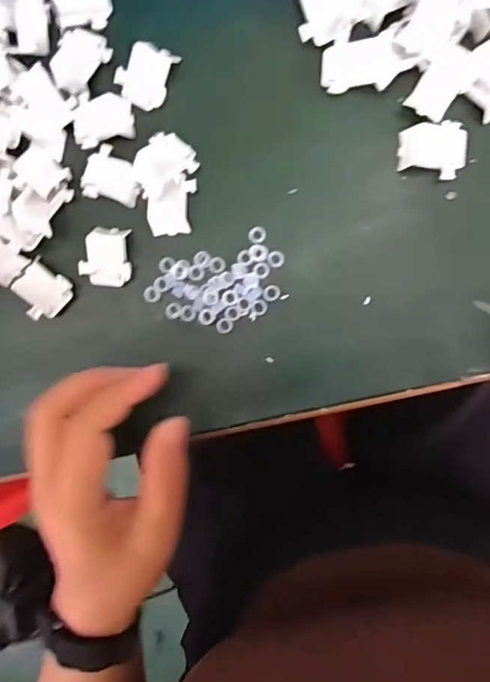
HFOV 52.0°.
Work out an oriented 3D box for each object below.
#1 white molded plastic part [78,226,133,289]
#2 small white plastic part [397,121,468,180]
[{"bbox_3d":[-0.082,-0.049,0.293,0.029,0.011,0.034,5,95,6],"label":"white molded plastic part"},{"bbox_3d":[0.103,-0.104,0.274,0.035,0.007,0.028,3,95,6],"label":"small white plastic part"}]

